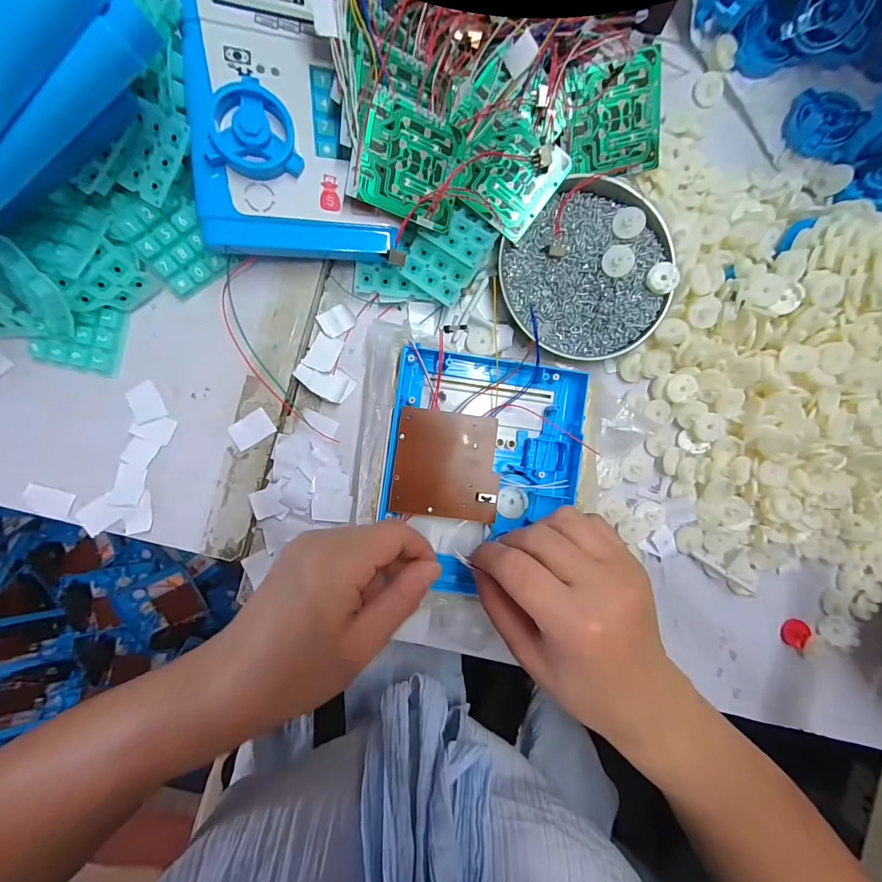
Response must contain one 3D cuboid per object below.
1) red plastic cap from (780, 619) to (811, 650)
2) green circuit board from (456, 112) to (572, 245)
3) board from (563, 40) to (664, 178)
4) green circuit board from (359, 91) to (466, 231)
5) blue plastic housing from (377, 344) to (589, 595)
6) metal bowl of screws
[{"bbox_3d":[0.302,0.163,0.328,0.021,0.006,0.023,0,91,-5],"label":"red plastic cap"},{"bbox_3d":[0.049,-0.194,0.279,0.067,0.006,0.070,37,93,-5],"label":"green circuit board"},{"bbox_3d":[0.127,-0.237,0.284,0.069,0.004,0.069,-12,113,0],"label":"board"},{"bbox_3d":[-0.018,-0.188,0.262,0.067,0.005,0.069,9,95,-25],"label":"green circuit board"},{"bbox_3d":[0.027,0.023,0.273,0.130,0.019,0.163,8,91,-5],"label":"blue plastic housing"},{"bbox_3d":[0.119,-0.131,0.300,0.126,0.022,0.123,0,91,-5],"label":"metal bowl of screws"}]

